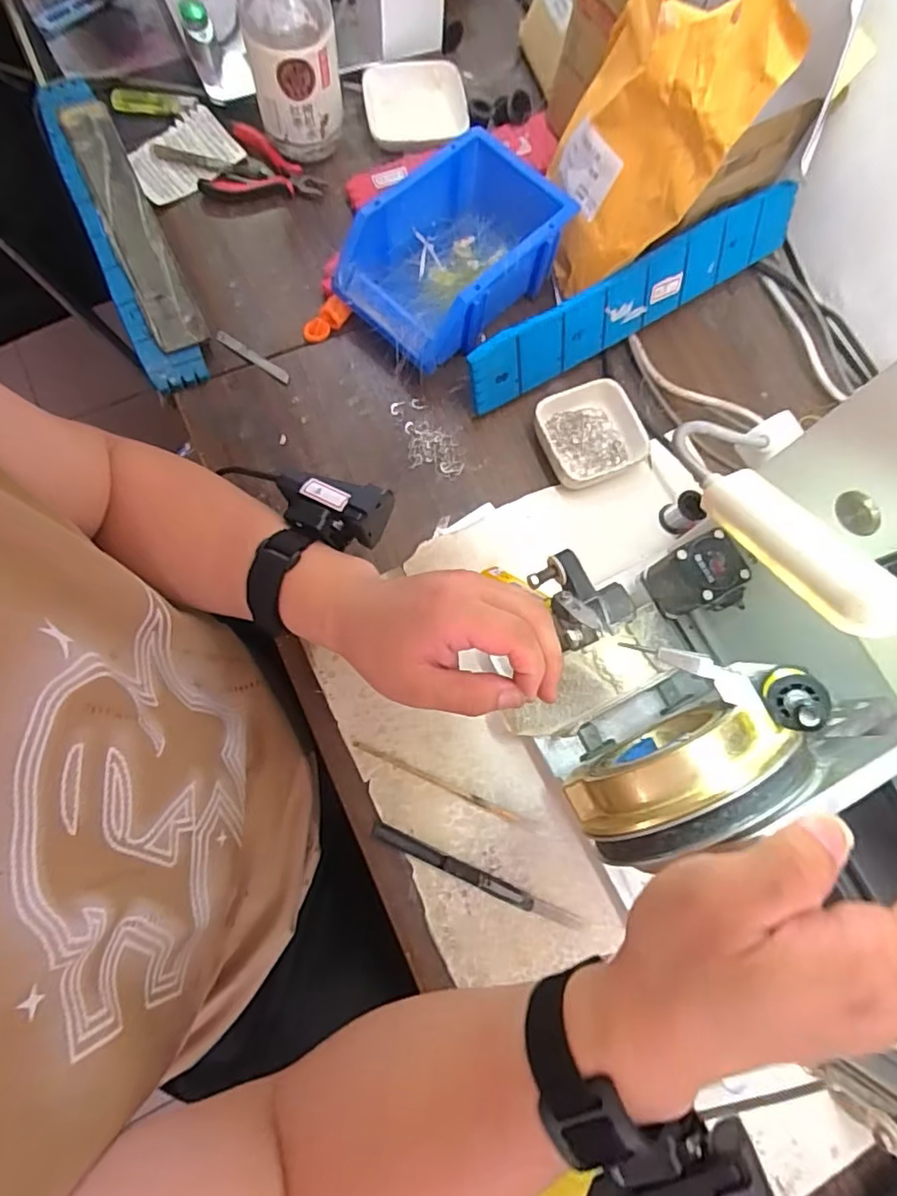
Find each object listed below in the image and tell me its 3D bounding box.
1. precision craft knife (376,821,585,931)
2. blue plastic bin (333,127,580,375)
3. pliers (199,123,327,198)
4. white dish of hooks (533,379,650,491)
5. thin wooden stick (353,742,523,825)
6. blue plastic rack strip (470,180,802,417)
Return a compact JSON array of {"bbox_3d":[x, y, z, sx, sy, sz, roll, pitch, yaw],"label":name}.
[{"bbox_3d":[0.021,0.206,0.446,0.167,0.005,0.012,25,76,2],"label":"precision craft knife"},{"bbox_3d":[0.004,-0.296,0.530,0.186,0.074,0.125,-44,83,-13],"label":"blue plastic bin"},{"bbox_3d":[-0.175,-0.403,0.582,0.098,0.022,0.081,25,76,2],"label":"pliers"},{"bbox_3d":[0.123,-0.142,0.528,0.089,0.027,0.082,-18,78,-8],"label":"white dish of hooks"},{"bbox_3d":[-0.009,0.140,0.461,0.136,0.007,0.007,23,75,5],"label":"thin wooden stick"},{"bbox_3d":[0.171,-0.267,0.539,0.355,0.065,0.013,-32,55,-10],"label":"blue plastic rack strip"}]

